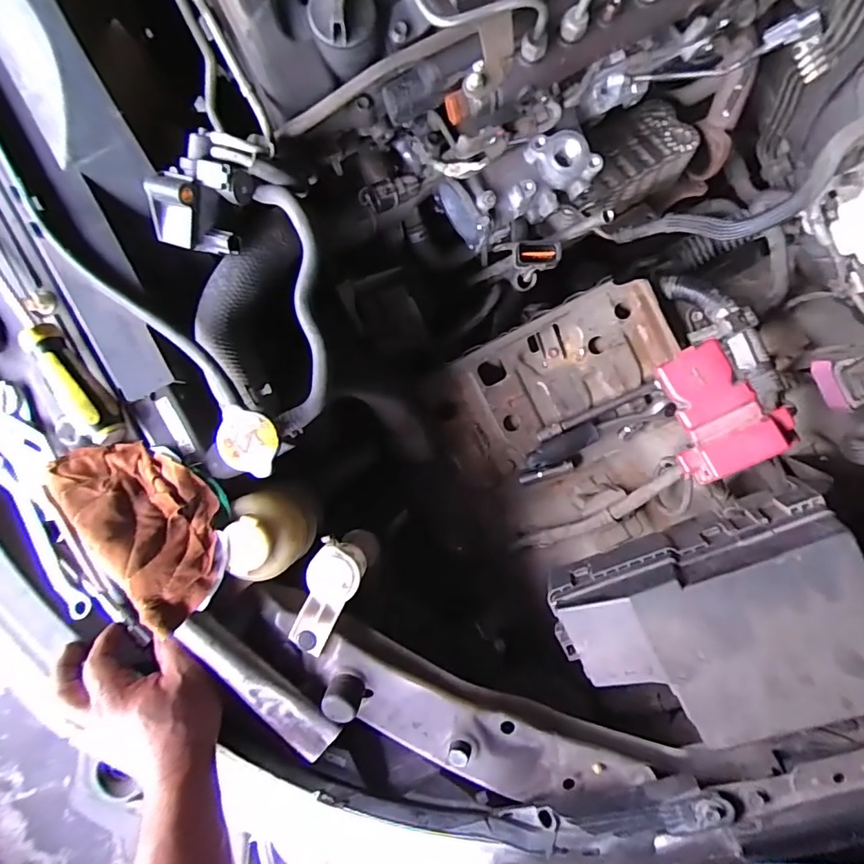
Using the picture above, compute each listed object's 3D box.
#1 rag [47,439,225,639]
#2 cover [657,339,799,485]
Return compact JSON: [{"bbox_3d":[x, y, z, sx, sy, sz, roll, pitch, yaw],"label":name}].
[{"bbox_3d":[-0.232,0.066,0.401,0.154,0.041,0.097,32,92,0],"label":"rag"},{"bbox_3d":[0.219,-0.016,0.402,0.076,0.033,0.098,-32,82,21],"label":"cover"}]

